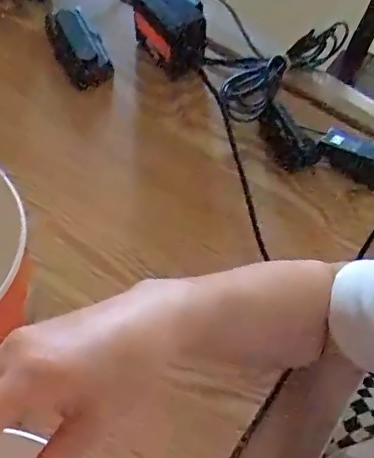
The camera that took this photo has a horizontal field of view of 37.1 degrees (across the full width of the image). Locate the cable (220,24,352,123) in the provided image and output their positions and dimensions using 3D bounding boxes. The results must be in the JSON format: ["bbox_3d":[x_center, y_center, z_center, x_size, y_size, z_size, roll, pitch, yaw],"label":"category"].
[{"bbox_3d":[0.109,-0.186,0.642,0.055,0.033,0.197,39,68,16],"label":"cable"}]

